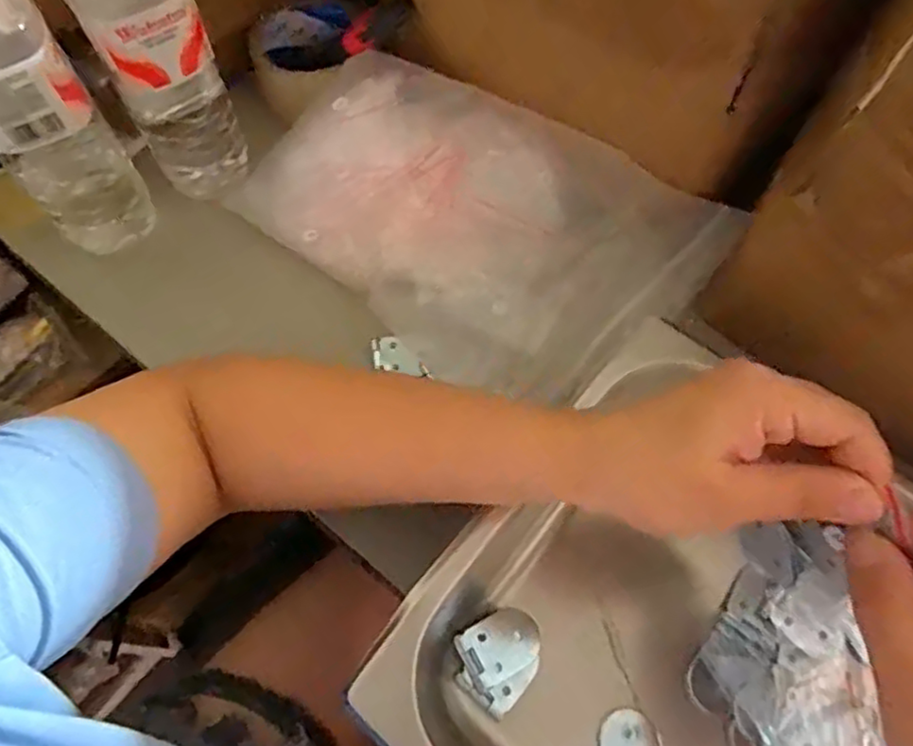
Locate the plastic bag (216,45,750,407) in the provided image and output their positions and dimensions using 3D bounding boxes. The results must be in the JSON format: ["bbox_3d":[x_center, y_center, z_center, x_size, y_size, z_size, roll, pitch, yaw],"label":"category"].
[{"bbox_3d":[-0.010,-0.113,0.437,0.262,0.050,0.169,35,96,11],"label":"plastic bag"}]

